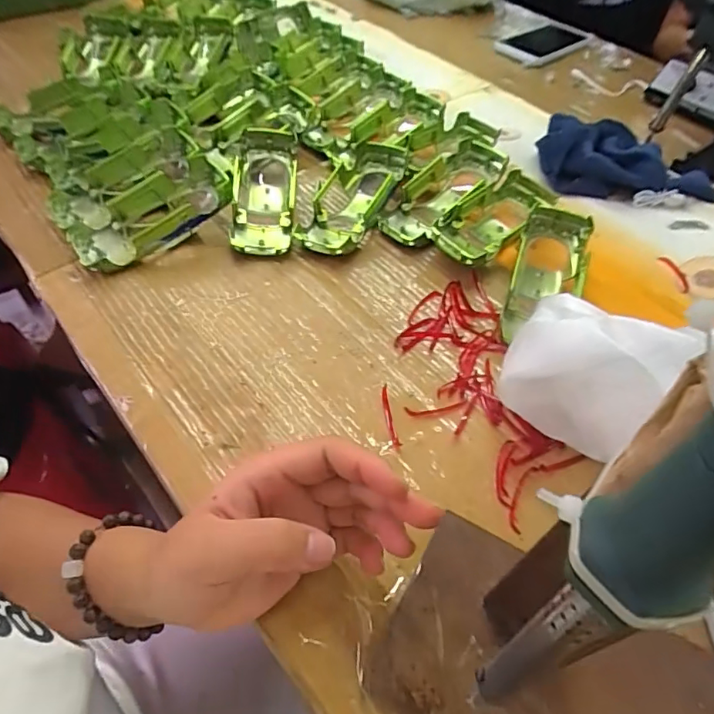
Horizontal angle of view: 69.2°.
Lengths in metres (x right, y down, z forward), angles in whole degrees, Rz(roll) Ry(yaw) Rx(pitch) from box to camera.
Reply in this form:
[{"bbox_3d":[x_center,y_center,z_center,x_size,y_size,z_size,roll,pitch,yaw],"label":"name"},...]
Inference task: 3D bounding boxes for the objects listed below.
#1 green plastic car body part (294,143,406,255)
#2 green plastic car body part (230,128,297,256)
[{"bbox_3d":[-0.002,-0.142,0.467,0.055,0.031,0.134,24,69,16],"label":"green plastic car body part"},{"bbox_3d":[-0.084,-0.154,0.474,0.057,0.049,0.148,-3,51,-6],"label":"green plastic car body part"}]

